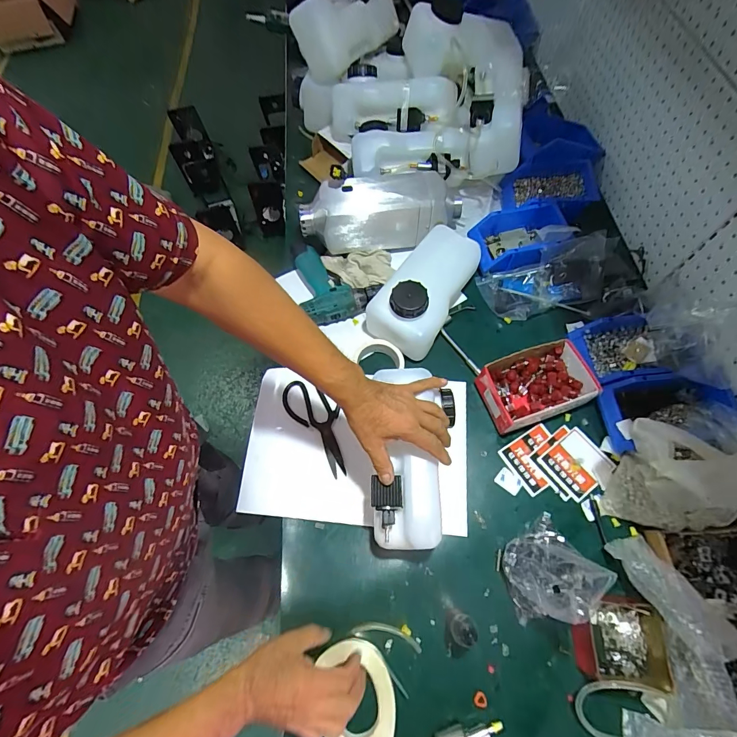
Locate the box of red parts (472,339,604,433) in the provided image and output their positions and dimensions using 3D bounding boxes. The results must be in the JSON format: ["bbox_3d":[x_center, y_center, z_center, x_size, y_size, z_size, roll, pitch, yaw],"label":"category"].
[{"bbox_3d":[0.299,0.031,0.674,0.181,0.065,0.113,-18,66,-5],"label":"box of red parts"}]

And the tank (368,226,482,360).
[{"bbox_3d":[0.113,-0.163,0.729,0.133,0.124,0.259,29,71,14],"label":"tank"}]

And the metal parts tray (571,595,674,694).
[{"bbox_3d":[0.351,0.376,0.522,0.117,0.042,0.104,4,66,5],"label":"metal parts tray"}]

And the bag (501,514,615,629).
[{"bbox_3d":[0.258,0.291,0.542,0.118,0.094,0.106,-26,67,-8],"label":"bag"}]

